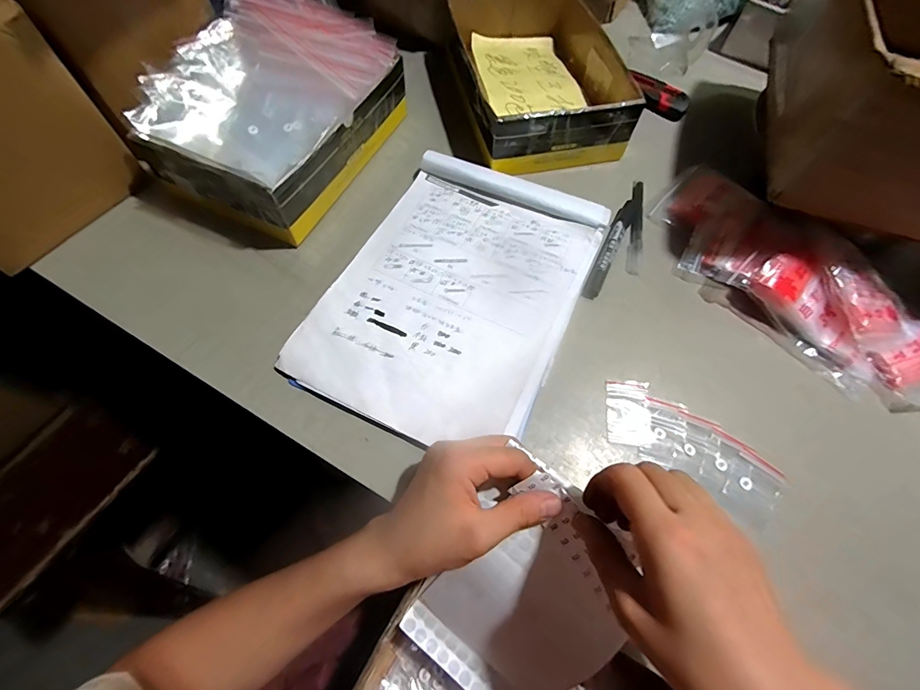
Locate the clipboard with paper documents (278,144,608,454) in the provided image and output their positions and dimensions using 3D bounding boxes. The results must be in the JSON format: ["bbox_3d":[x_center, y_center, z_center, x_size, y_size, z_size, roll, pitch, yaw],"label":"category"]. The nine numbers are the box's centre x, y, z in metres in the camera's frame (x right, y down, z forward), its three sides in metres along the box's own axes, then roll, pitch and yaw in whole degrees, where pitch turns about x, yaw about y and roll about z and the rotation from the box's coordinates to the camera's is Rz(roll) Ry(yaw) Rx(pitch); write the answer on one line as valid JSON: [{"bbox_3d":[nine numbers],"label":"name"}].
[{"bbox_3d":[-0.001,-0.058,0.417,0.223,0.016,0.310,23,67,10],"label":"clipboard with paper documents"}]

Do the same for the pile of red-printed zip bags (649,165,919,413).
[{"bbox_3d":[0.346,-0.070,0.419,0.128,0.042,0.318,-39,71,-17],"label":"pile of red-printed zip bags"}]

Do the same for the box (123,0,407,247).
[{"bbox_3d":[-0.208,-0.263,0.460,0.199,0.099,0.253,25,67,10],"label":"box"}]

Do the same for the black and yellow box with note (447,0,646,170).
[{"bbox_3d":[0.096,-0.345,0.524,0.184,0.062,0.255,-11,66,-6],"label":"black and yellow box with note"}]

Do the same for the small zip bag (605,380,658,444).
[{"bbox_3d":[0.152,0.060,0.375,0.039,0.004,0.058,5,65,1],"label":"small zip bag"}]

